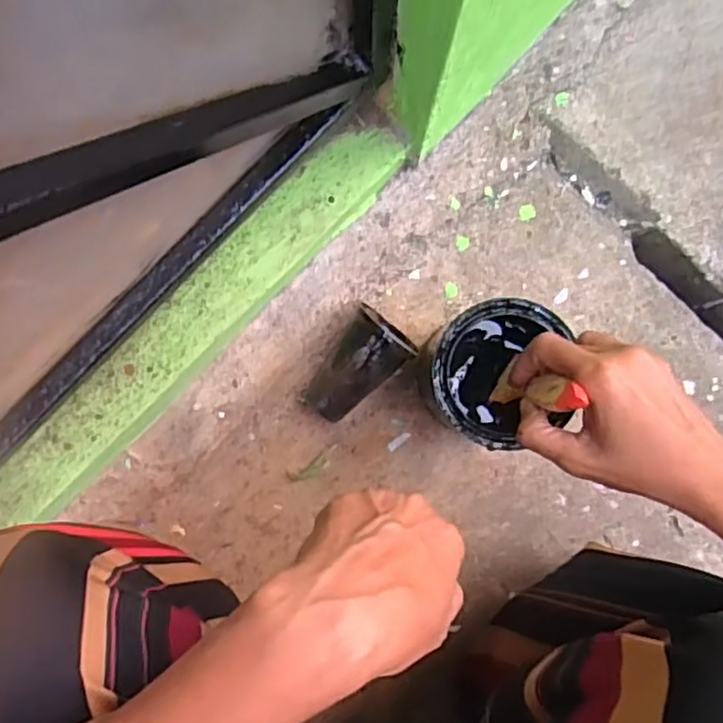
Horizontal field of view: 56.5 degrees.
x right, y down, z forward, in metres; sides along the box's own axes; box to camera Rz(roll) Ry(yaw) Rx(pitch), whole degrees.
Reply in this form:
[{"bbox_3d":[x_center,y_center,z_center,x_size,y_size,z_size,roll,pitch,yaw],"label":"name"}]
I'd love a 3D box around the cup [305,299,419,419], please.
[{"bbox_3d":[-0.006,0.005,0.557,0.058,0.057,0.096,41,87,2],"label":"cup"}]

